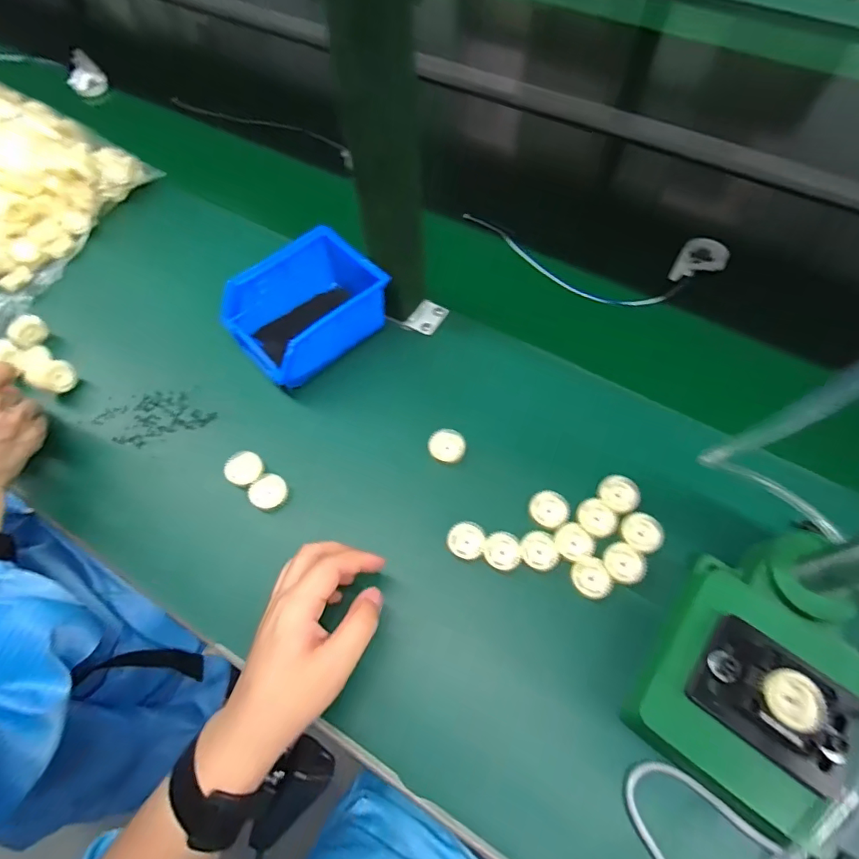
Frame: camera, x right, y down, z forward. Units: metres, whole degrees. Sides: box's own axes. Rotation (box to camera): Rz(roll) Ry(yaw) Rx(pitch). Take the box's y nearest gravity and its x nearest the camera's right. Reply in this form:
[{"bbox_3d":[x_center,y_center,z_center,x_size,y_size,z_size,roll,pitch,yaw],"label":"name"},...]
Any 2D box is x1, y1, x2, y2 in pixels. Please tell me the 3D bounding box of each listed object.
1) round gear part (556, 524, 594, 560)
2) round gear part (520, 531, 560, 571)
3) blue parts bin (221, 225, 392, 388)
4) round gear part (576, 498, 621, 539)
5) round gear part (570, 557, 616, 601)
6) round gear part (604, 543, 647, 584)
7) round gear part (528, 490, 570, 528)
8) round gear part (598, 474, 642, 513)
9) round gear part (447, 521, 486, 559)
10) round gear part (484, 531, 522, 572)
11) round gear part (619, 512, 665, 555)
[{"bbox_3d":[0.123,0.094,0.418,0.032,0.006,0.029,-17,64,-7],"label":"round gear part"},{"bbox_3d":[0.092,0.101,0.413,0.030,0.006,0.032,-1,63,1],"label":"round gear part"},{"bbox_3d":[-0.124,-0.120,0.507,0.140,0.075,0.103,-39,68,-17],"label":"blue parts bin"},{"bbox_3d":[0.144,0.075,0.424,0.029,0.009,0.033,-38,68,-17],"label":"round gear part"},{"bbox_3d":[0.131,0.121,0.400,0.029,0.006,0.033,-20,64,-8],"label":"round gear part"},{"bbox_3d":[0.161,0.109,0.405,0.033,0.008,0.031,-1,63,1],"label":"round gear part"},{"bbox_3d":[0.104,0.070,0.429,0.033,0.009,0.029,17,65,10],"label":"round gear part"},{"bbox_3d":[0.167,0.057,0.436,0.031,0.008,0.034,-1,63,1],"label":"round gear part"},{"bbox_3d":[0.031,0.094,0.419,0.030,0.008,0.029,-1,63,1],"label":"round gear part"},{"bbox_3d":[0.061,0.101,0.414,0.030,0.004,0.031,-1,63,1],"label":"round gear part"},{"bbox_3d":[0.180,0.087,0.418,0.034,0.007,0.032,-1,63,1],"label":"round gear part"}]

